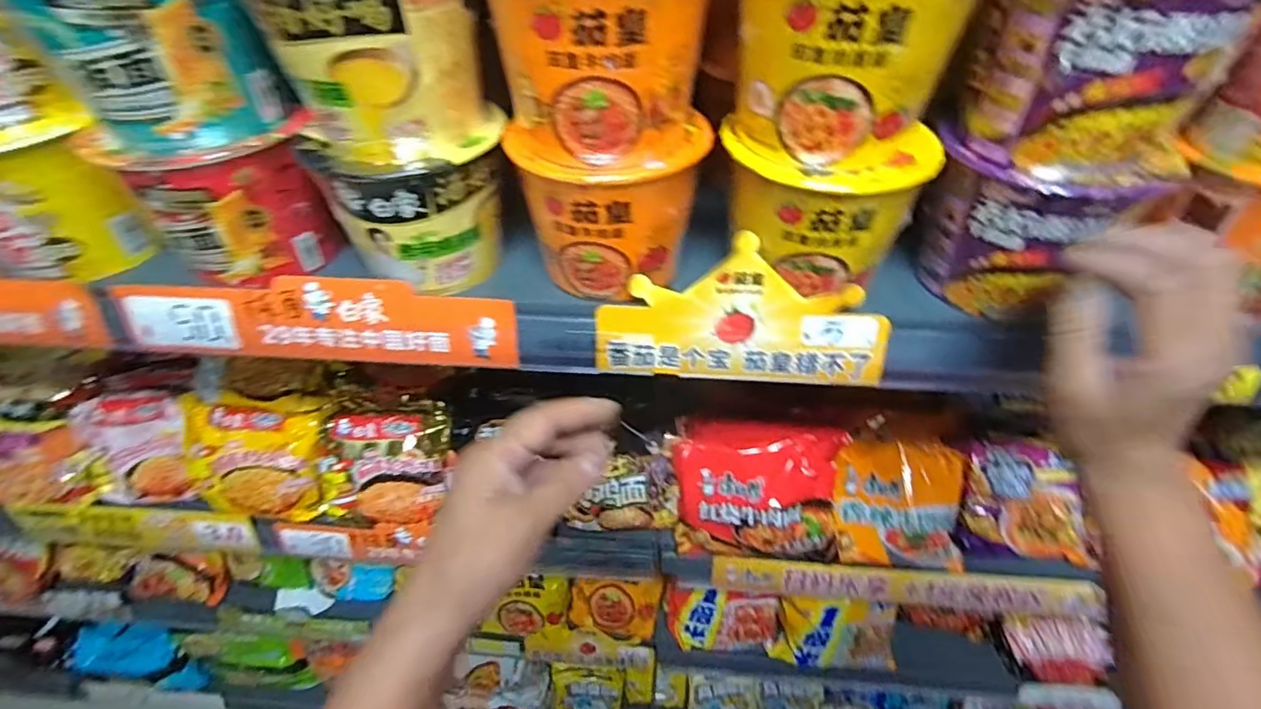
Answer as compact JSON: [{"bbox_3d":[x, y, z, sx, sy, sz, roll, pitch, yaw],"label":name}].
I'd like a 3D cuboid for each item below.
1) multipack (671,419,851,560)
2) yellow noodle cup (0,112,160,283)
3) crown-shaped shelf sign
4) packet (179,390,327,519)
[{"bbox_3d":[0.135,0.142,0.616,0.178,0.118,0.102,12,47,12],"label":"multipack"},{"bbox_3d":[-0.436,-0.111,0.421,0.118,0.106,0.096,18,48,18],"label":"yellow noodle cup"},{"bbox_3d":[0.076,-0.028,0.395,0.194,0.096,0.004,3,24,4],"label":"crown-shaped shelf sign"},{"bbox_3d":[-0.428,0.119,0.655,0.157,0.138,0.035,5,6,-1],"label":"packet"}]

